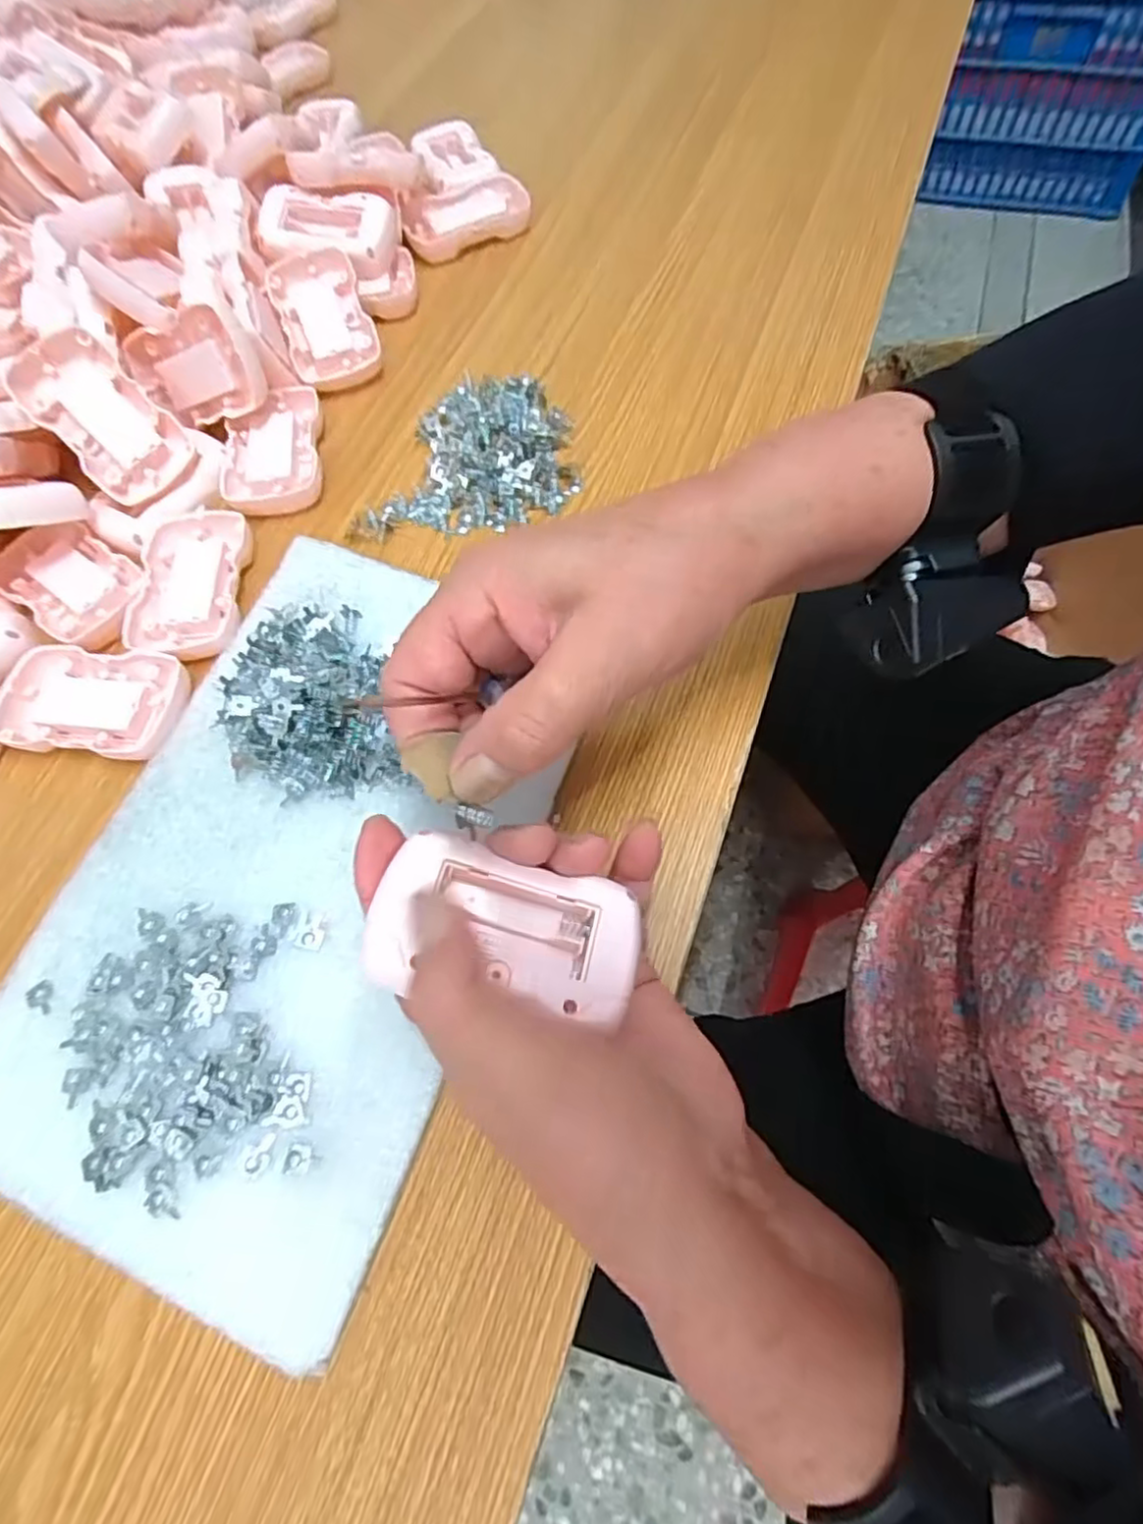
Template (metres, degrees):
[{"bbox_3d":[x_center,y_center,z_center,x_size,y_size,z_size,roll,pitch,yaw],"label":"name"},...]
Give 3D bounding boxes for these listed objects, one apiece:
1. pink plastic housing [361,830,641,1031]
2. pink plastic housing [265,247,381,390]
[{"bbox_3d":[-0.020,0.051,0.214,0.080,0.021,0.046,8,67,5],"label":"pink plastic housing"},{"bbox_3d":[-0.153,-0.275,0.417,0.052,0.010,0.091,-22,84,2],"label":"pink plastic housing"}]

